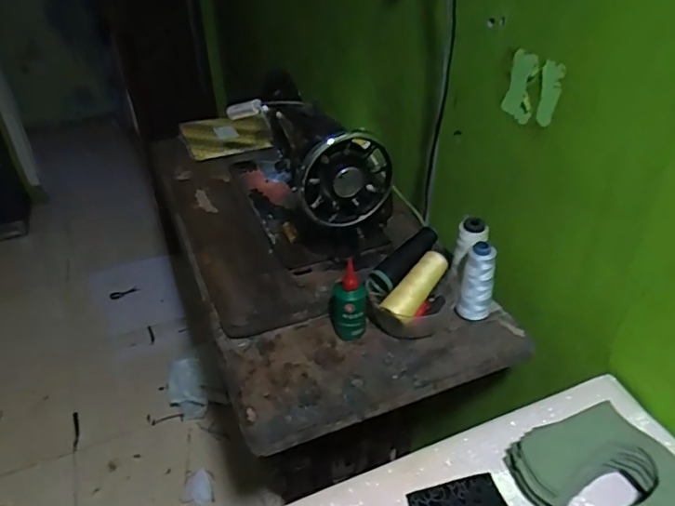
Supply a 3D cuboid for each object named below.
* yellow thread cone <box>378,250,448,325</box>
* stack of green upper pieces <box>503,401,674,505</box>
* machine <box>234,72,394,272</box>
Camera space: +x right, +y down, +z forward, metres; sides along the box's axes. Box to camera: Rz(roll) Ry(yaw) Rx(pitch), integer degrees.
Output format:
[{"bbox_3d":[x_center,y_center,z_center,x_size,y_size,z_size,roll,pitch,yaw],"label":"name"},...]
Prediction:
[{"bbox_3d":[0.108,0.046,0.728,0.033,0.034,0.114,27,63,36],"label":"yellow thread cone"},{"bbox_3d":[0.261,0.224,0.521,0.137,0.048,0.172,-24,39,-25],"label":"stack of green upper pieces"},{"bbox_3d":[-0.068,-0.168,0.919,0.177,0.195,0.417,-17,37,-17],"label":"machine"}]

